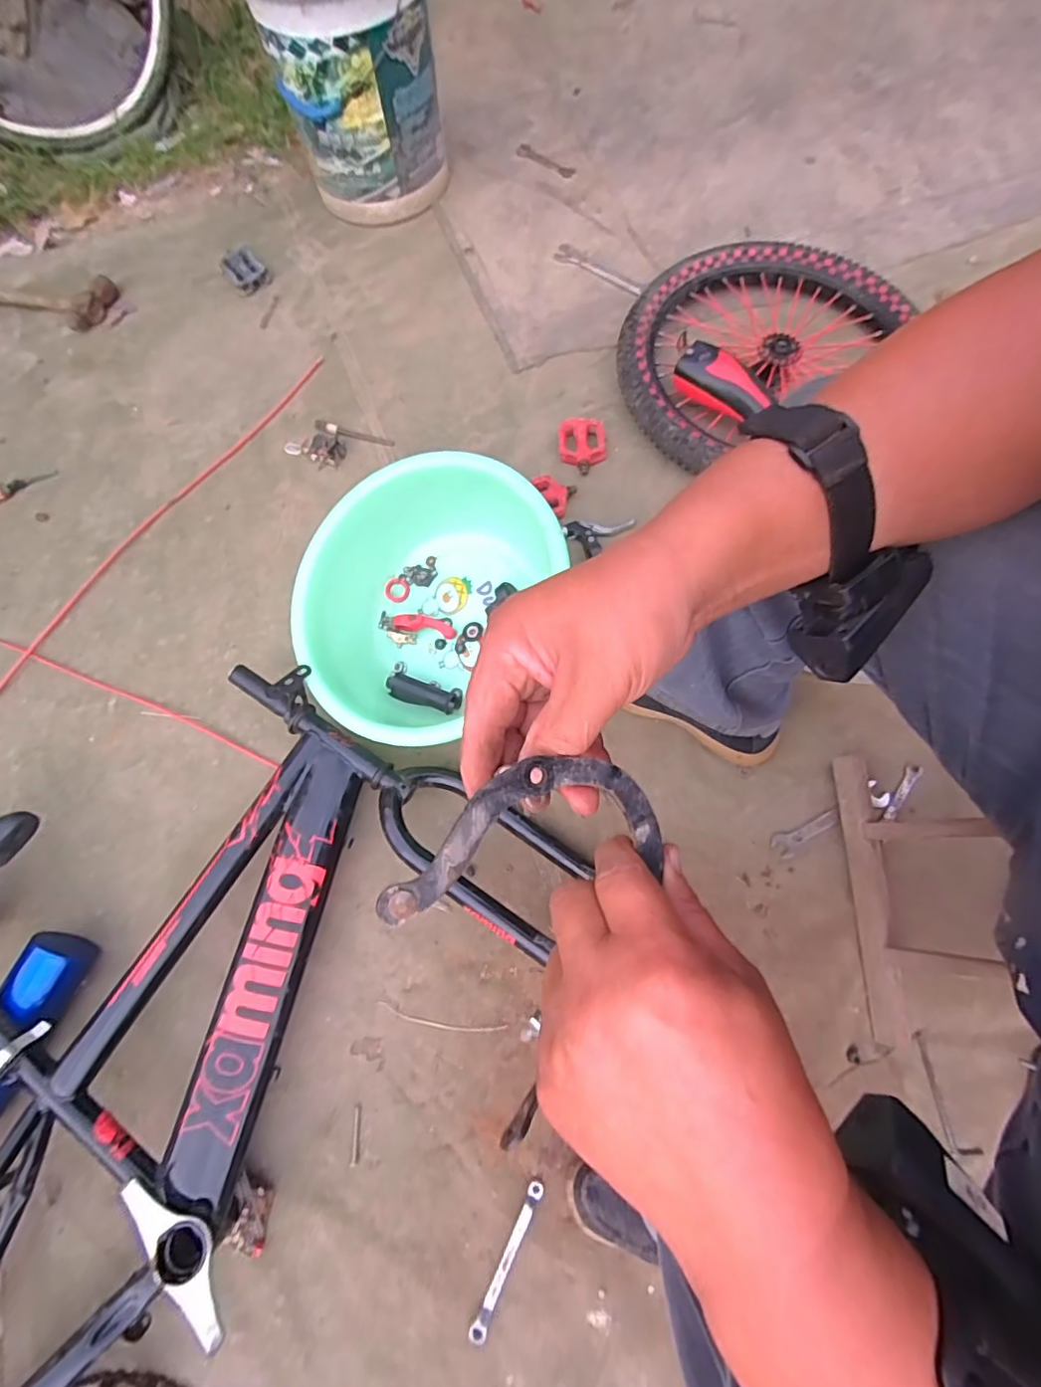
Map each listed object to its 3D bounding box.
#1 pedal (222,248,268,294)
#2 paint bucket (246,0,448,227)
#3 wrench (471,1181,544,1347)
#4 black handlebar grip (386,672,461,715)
[{"bbox_3d":[-0.543,-0.833,1.098,0.069,0.025,0.118,-36,74,-11],"label":"pedal"},{"bbox_3d":[-0.308,-1.148,1.018,0.298,0.374,0.316,-10,70,-3],"label":"paint bucket"},{"bbox_3d":[-0.013,0.580,0.575,0.015,0.004,0.141,26,73,10],"label":"wrench"},{"bbox_3d":[-0.132,-0.002,0.764,0.107,0.028,0.034,19,72,8],"label":"black handlebar grip"}]

